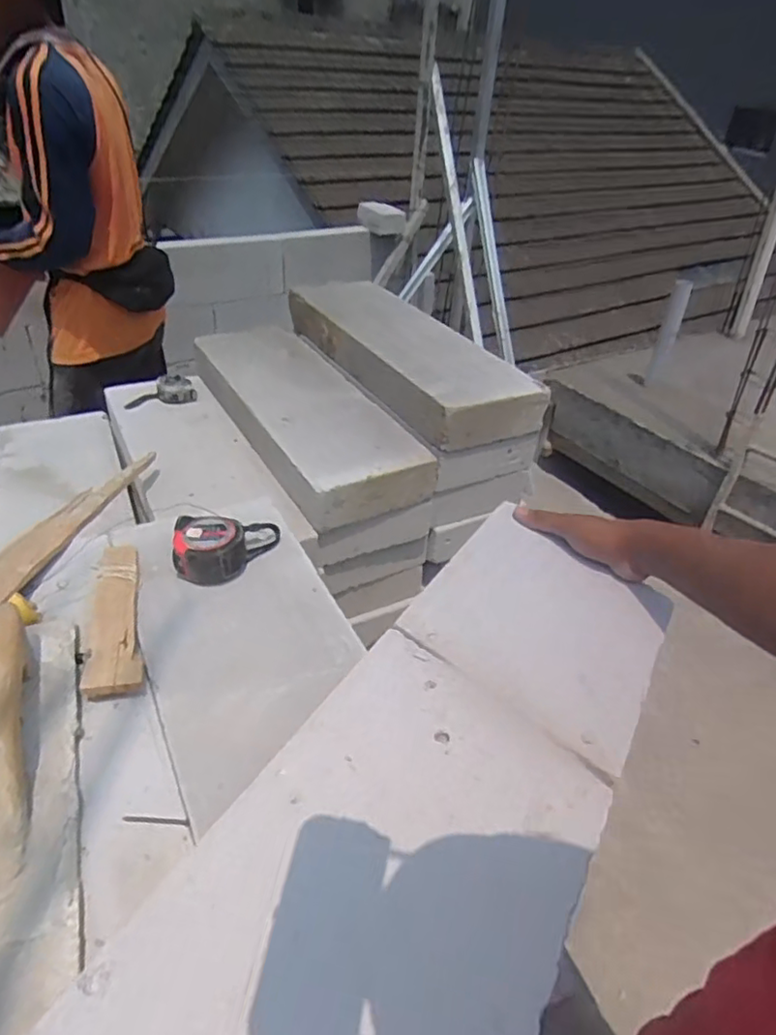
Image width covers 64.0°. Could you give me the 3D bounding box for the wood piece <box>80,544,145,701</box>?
[{"bbox_3d":[-0.267,0.089,0.610,0.046,0.017,0.210,-8,38,-17],"label":"wood piece"}]

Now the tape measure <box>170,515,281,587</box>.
[{"bbox_3d":[-0.177,0.031,0.690,0.117,0.048,0.085,-5,37,-14],"label":"tape measure"}]

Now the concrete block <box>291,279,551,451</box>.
[{"bbox_3d":[0.022,-0.314,1.141,0.197,0.086,0.609,-15,41,-25],"label":"concrete block"}]

